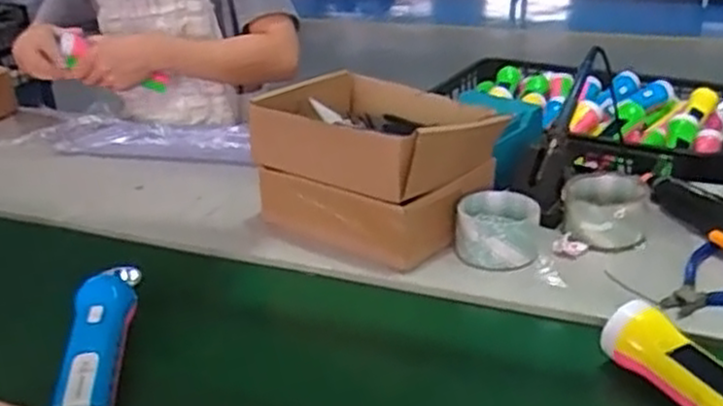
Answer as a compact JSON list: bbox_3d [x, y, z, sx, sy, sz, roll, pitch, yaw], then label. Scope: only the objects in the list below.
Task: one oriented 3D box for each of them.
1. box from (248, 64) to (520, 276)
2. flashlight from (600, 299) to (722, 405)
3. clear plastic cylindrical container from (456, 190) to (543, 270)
[{"bbox_3d":[0.023,-0.053,0.851,0.228,0.132,0.205,17,32,36],"label":"box"},{"bbox_3d":[0.250,0.133,0.558,0.044,0.053,0.160,-15,28,-24],"label":"flashlight"},{"bbox_3d":[0.140,0.028,0.783,0.083,0.052,0.077,-3,26,1],"label":"clear plastic cylindrical container"}]

